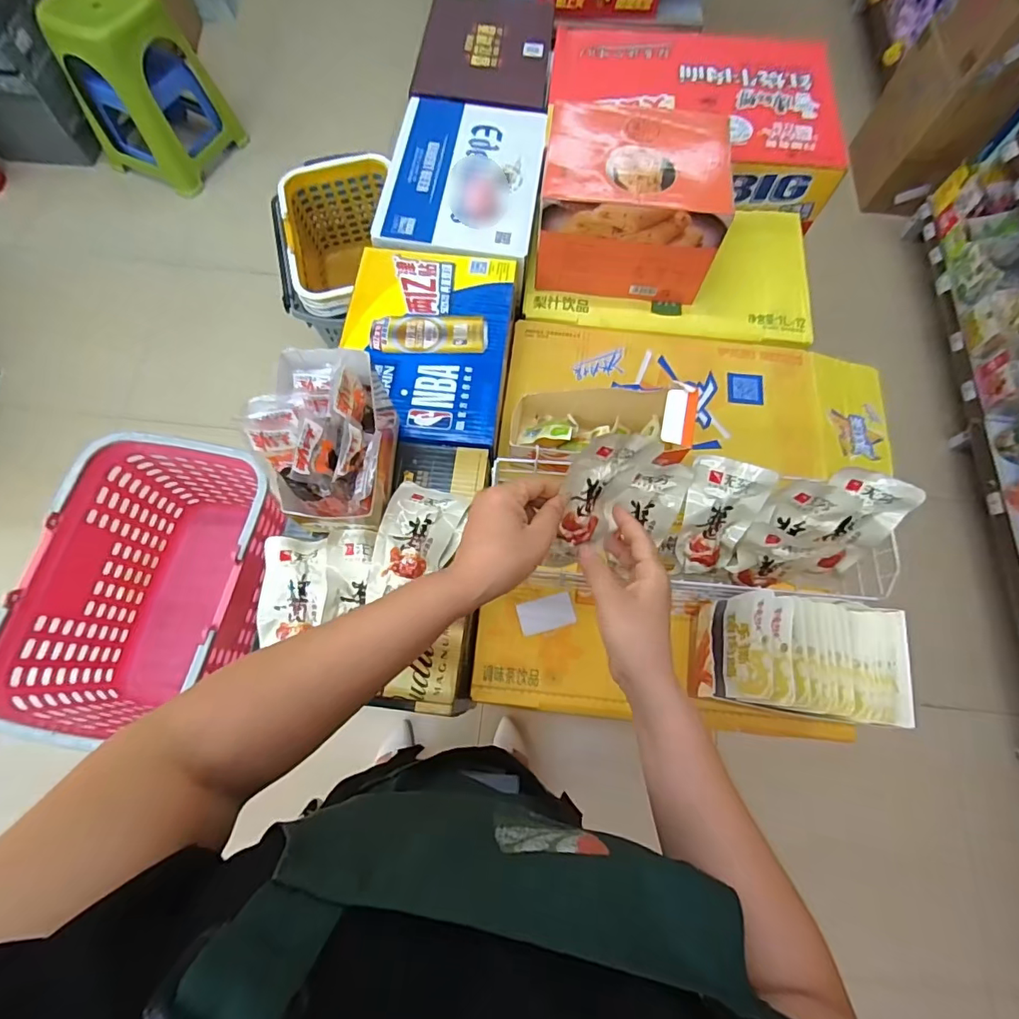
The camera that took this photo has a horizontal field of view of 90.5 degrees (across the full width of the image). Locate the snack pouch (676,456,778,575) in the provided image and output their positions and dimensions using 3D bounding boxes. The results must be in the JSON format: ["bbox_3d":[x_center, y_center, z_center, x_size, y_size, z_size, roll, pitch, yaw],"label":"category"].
[{"bbox_3d":[0.207,0.011,0.499,0.070,0.121,0.013,8,28,6],"label":"snack pouch"}]

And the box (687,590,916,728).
[{"bbox_3d":[0.248,0.136,0.462,0.131,0.130,0.091,9,70,2],"label":"box"}]

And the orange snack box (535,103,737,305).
[{"bbox_3d":[0.152,-0.397,0.659,0.216,0.133,0.181,6,70,1],"label":"orange snack box"}]

